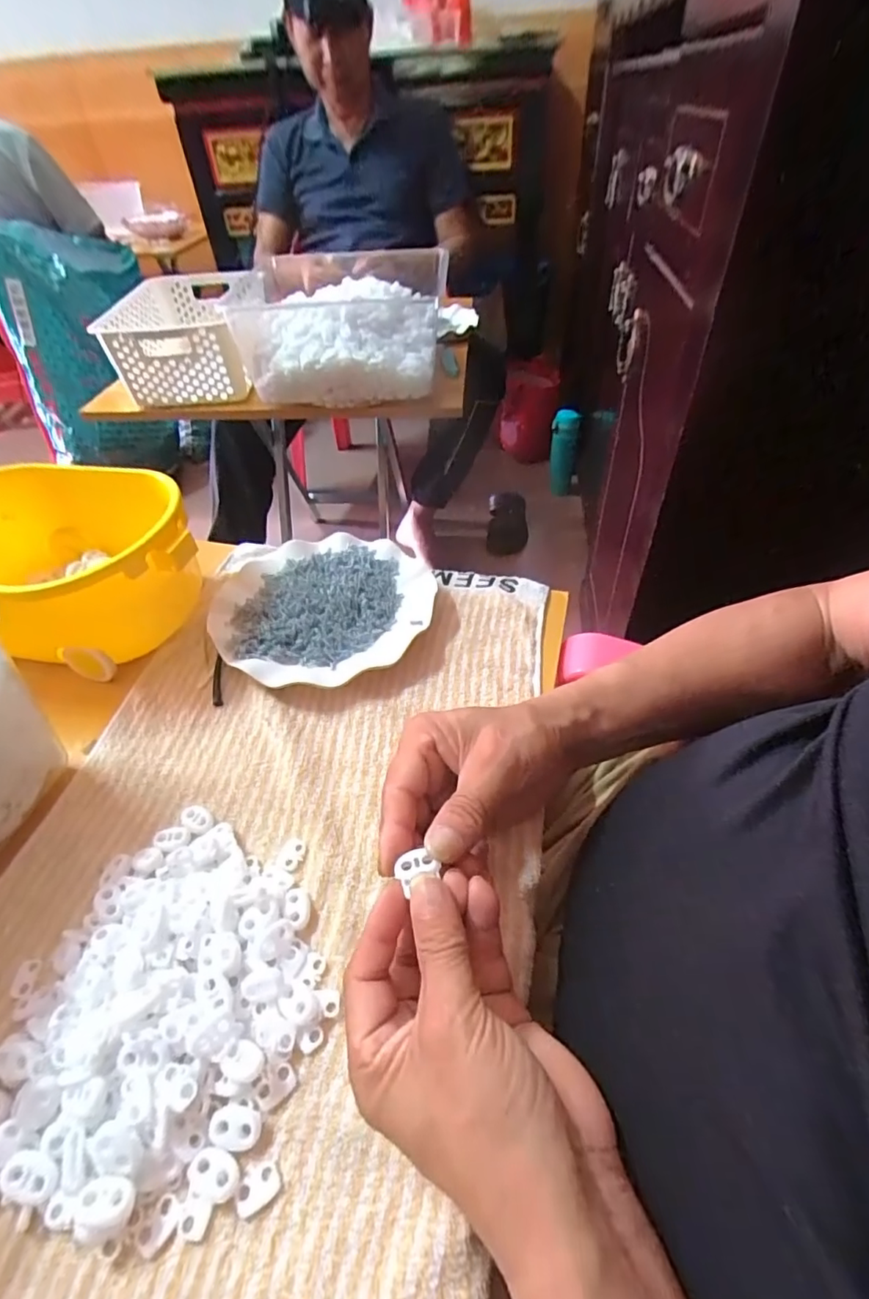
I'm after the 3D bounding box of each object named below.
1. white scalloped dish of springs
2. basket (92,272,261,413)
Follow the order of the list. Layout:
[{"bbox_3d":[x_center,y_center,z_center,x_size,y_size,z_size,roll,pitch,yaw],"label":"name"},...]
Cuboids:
[{"bbox_3d":[-0.098,-0.039,0.473,0.179,0.025,0.166,-2,46,2],"label":"white scalloped dish of springs"},{"bbox_3d":[-0.396,-0.518,0.893,0.202,0.110,0.321,-7,46,-2],"label":"basket"}]

